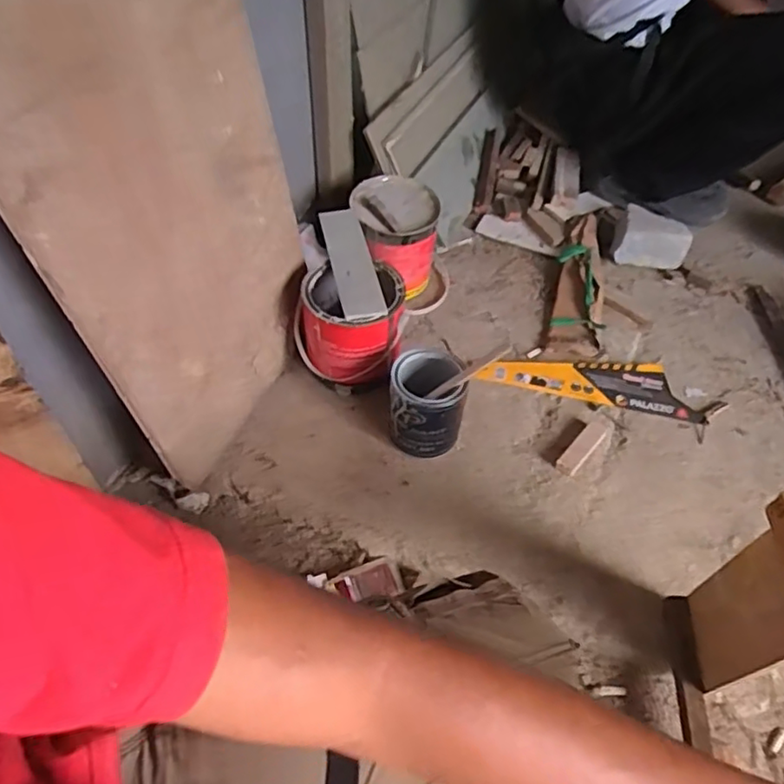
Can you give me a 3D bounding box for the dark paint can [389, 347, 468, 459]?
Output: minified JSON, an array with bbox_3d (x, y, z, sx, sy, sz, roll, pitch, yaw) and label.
[{"bbox_3d":[0.051,0.016,0.898,0.100,0.116,0.108,1,51,-2],"label":"dark paint can"}]

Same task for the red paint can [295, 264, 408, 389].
[{"bbox_3d":[-0.065,-0.099,0.964,0.163,0.148,0.145,4,51,0],"label":"red paint can"}]

